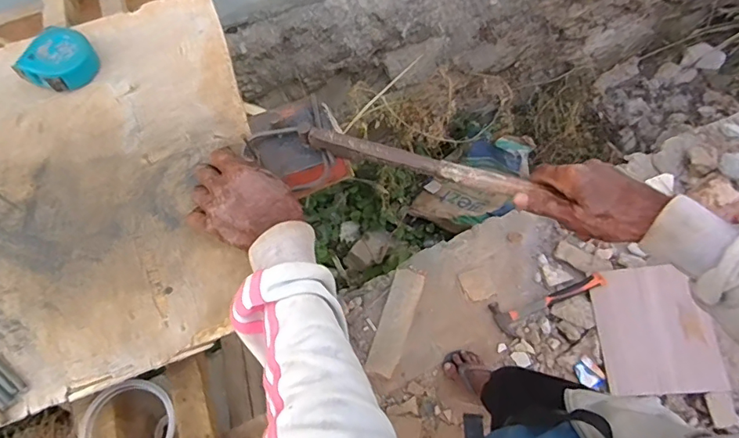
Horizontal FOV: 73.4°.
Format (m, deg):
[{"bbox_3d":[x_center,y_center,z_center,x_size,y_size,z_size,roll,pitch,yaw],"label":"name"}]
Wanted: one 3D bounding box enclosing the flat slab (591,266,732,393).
[{"bbox_3d":[0.800,0.309,1.389,0.289,0.019,0.337,-8,74,12],"label":"flat slab"}]

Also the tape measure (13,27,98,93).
[{"bbox_3d":[-0.402,-0.210,0.646,0.079,0.039,0.084,11,66,8],"label":"tape measure"}]

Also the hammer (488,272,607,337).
[{"bbox_3d":[0.535,0.244,1.482,0.336,0.025,0.105,-24,65,5],"label":"hammer"}]

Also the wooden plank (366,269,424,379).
[{"bbox_3d":[0.082,0.313,1.522,0.093,0.028,0.331,16,66,10],"label":"wooden plank"}]

